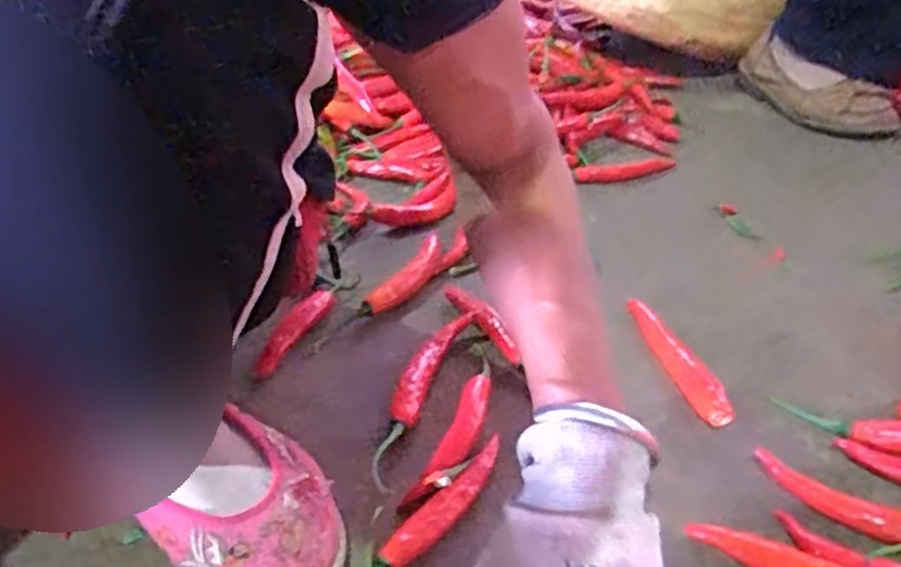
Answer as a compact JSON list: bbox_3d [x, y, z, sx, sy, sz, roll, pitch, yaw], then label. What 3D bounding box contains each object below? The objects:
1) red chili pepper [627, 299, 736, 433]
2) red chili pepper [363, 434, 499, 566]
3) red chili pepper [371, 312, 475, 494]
[{"bbox_3d":[0.163,0.057,0.547,0.021,0.020,0.134,-9,34,-9],"label":"red chili pepper"},{"bbox_3d":[-0.007,0.131,0.449,0.025,0.013,0.119,27,44,37],"label":"red chili pepper"},{"bbox_3d":[-0.023,0.078,0.532,0.028,0.017,0.174,8,35,17],"label":"red chili pepper"}]

